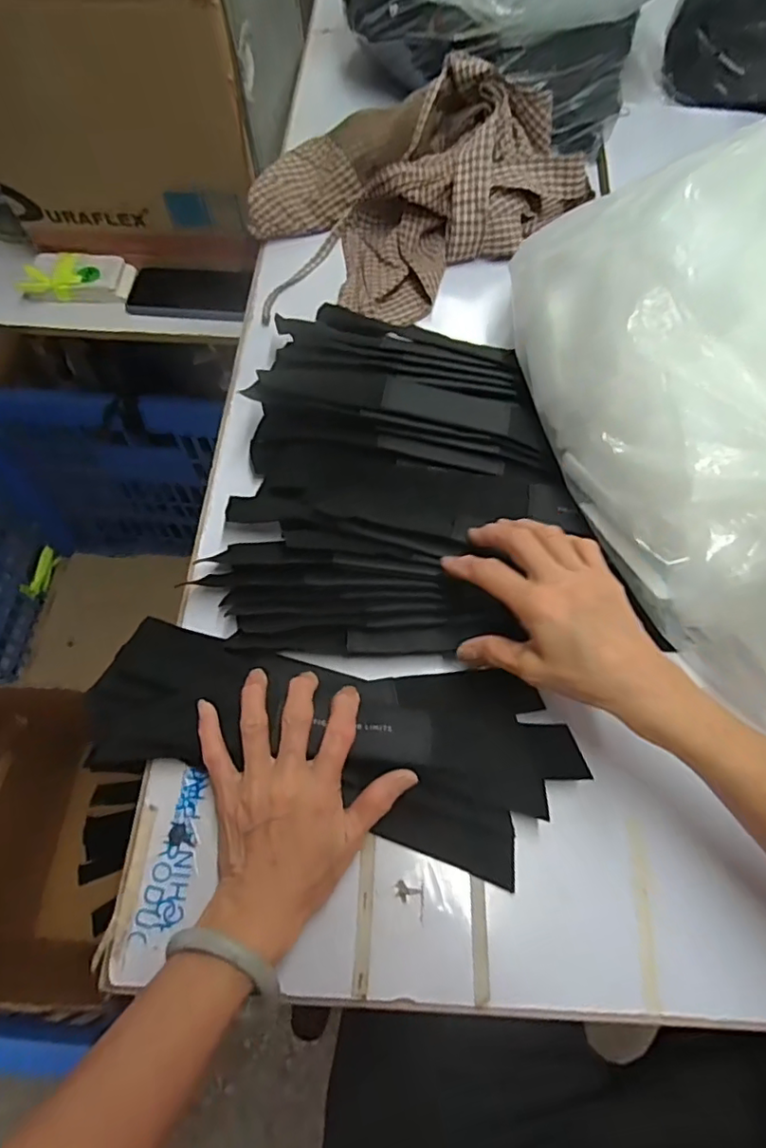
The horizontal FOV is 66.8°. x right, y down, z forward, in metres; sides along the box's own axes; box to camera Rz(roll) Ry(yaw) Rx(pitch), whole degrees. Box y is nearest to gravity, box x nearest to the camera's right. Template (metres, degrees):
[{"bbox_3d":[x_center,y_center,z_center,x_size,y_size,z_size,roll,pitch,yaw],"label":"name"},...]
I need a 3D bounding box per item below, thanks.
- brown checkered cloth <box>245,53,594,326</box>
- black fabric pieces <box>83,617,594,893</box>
[{"bbox_3d":[0.043,-0.397,0.611,0.362,0.099,0.228,-10,64,-5],"label":"brown checkered cloth"},{"bbox_3d":[-0.042,0.114,0.404,0.339,0.037,0.123,8,64,6],"label":"black fabric pieces"}]

